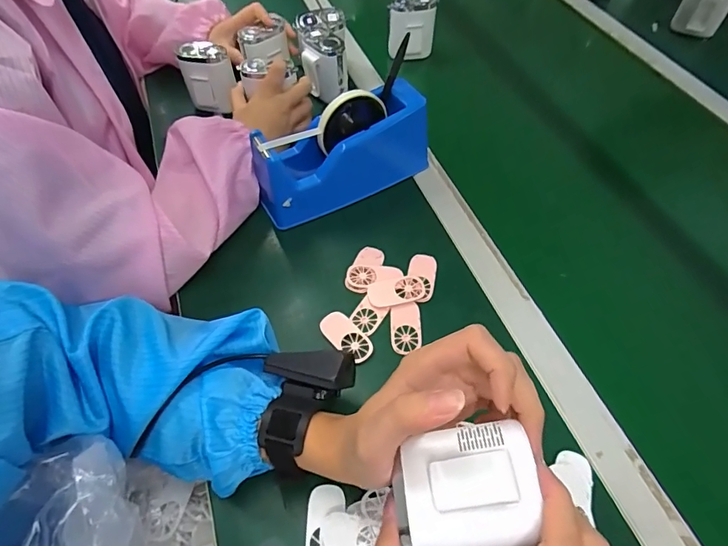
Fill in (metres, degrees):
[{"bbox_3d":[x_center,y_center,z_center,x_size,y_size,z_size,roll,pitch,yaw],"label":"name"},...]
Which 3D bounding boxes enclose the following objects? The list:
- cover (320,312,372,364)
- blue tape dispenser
[{"bbox_3d":[-0.016,0.060,0.426,0.057,0.006,0.026,36,63,23],"label":"cover"},{"bbox_3d":[-0.024,-0.135,0.508,0.206,0.109,0.065,-24,58,-15],"label":"blue tape dispenser"}]

